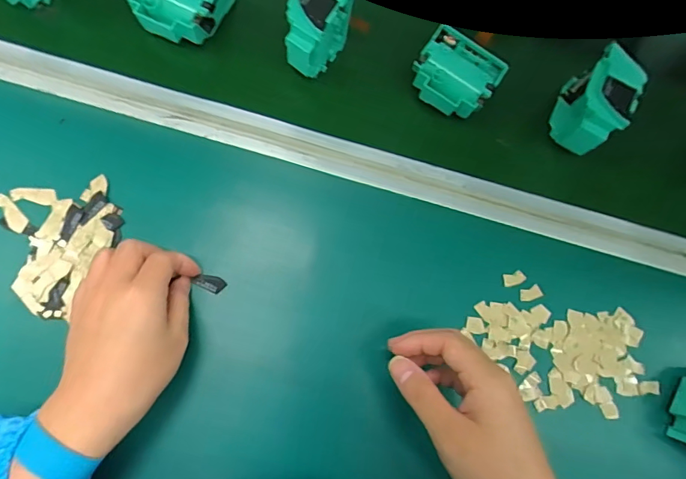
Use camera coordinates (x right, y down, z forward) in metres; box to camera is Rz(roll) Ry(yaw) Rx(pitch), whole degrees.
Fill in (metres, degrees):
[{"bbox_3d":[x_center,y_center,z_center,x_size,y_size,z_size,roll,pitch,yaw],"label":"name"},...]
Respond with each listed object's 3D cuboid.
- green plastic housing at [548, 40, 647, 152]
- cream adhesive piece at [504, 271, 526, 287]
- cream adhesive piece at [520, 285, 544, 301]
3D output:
[{"bbox_3d":[0.226,-0.122,0.405,0.040,0.070,0.077,28,81,-1],"label":"green plastic housing"},{"bbox_3d":[0.155,0.035,0.401,0.021,0.004,0.011,-15,84,-7],"label":"cream adhesive piece"},{"bbox_3d":[0.169,0.049,0.400,0.020,0.004,0.012,-20,85,-7],"label":"cream adhesive piece"}]

